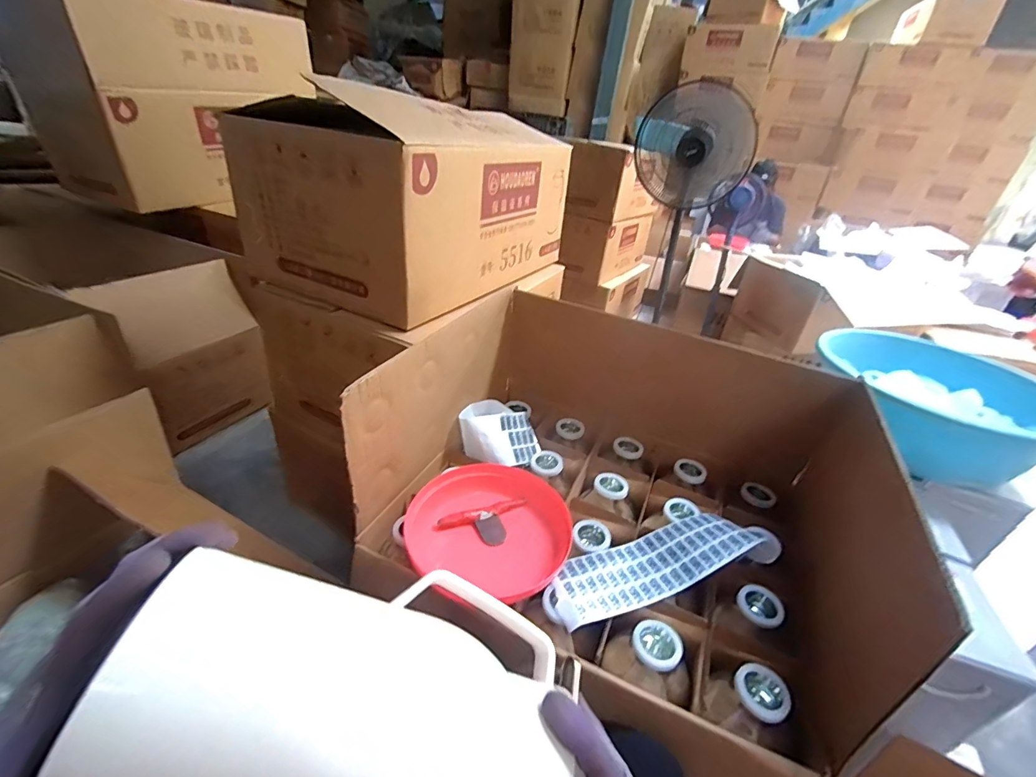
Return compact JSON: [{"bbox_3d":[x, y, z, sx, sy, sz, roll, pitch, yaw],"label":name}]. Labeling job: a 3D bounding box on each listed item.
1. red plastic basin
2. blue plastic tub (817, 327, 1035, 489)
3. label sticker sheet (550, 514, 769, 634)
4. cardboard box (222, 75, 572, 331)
[{"bbox_3d":[-0.039,0.202,0.659,0.226,0.047,0.212,5,31,-3],"label":"red plastic basin"},{"bbox_3d":[0.714,0.032,0.804,0.340,0.137,0.288,19,33,18],"label":"blue plastic tub"},{"bbox_3d":[0.191,0.244,0.638,0.317,0.048,0.097,-8,34,-23],"label":"label sticker sheet"},{"bbox_3d":[-0.209,-0.463,1.084,0.424,0.333,0.712,22,34,23],"label":"cardboard box"}]

